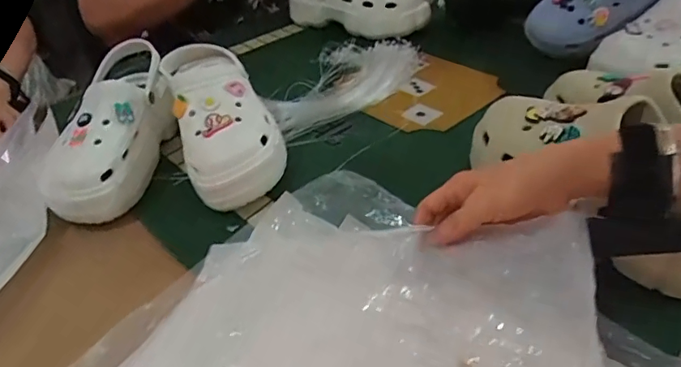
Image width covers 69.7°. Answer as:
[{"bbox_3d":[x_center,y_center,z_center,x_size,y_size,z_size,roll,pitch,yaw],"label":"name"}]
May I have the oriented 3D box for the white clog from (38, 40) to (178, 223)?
[{"bbox_3d":[-0.276,-0.058,0.606,0.089,0.113,0.230,1,53,8],"label":"white clog"}]

